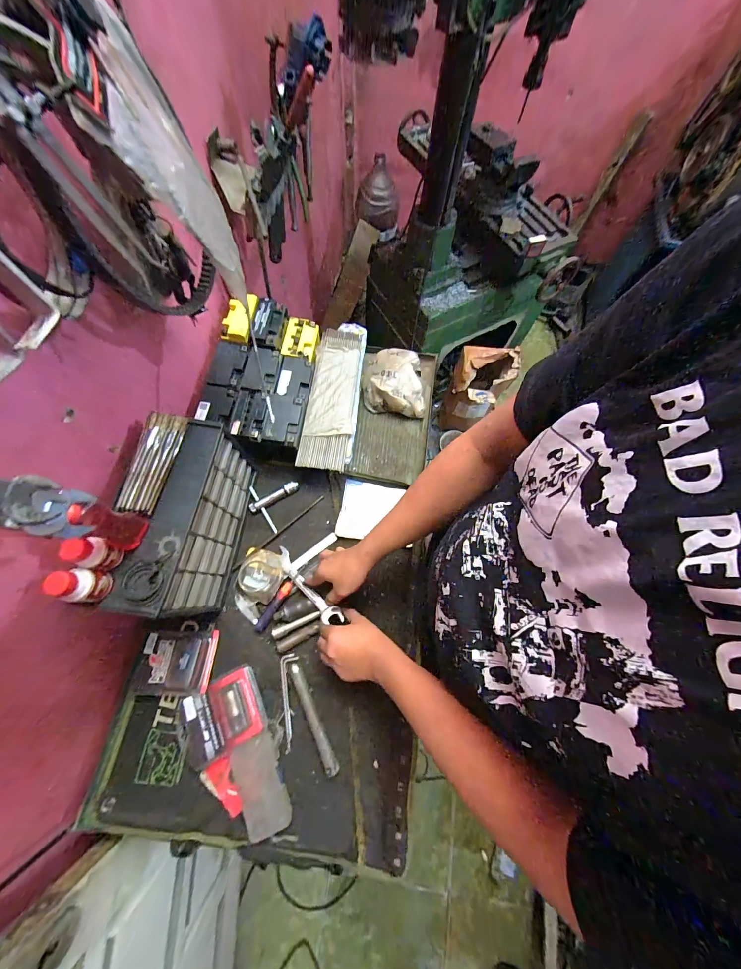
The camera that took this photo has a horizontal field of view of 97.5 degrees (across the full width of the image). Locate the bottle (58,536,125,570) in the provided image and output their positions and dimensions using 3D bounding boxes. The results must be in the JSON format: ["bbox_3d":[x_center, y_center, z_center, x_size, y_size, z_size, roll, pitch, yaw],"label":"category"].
[{"bbox_3d":[-0.357,0.089,0.421,0.035,0.068,0.037,8,70,1],"label":"bottle"}]

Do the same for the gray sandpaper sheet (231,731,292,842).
[{"bbox_3d":[-0.182,0.492,0.533,0.072,0.015,0.132,-25,73,-10],"label":"gray sandpaper sheet"}]

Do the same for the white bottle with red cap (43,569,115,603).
[{"bbox_3d":[-0.363,0.125,0.406,0.034,0.061,0.039,5,70,0],"label":"white bottle with red cap"}]

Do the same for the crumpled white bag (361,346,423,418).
[{"bbox_3d":[0.060,-0.259,0.790,0.155,0.059,0.173,7,70,0],"label":"crumpled white bag"}]

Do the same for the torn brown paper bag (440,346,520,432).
[{"bbox_3d":[0.442,-0.379,1.413,0.230,0.425,0.200,18,70,5],"label":"torn brown paper bag"}]

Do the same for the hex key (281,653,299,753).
[{"bbox_3d":[-0.150,0.391,0.590,0.030,0.008,0.150,-1,70,-3],"label":"hex key"}]

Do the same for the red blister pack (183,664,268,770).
[{"bbox_3d":[-0.251,0.394,0.561,0.122,0.026,0.108,-26,73,-11],"label":"red blister pack"}]

